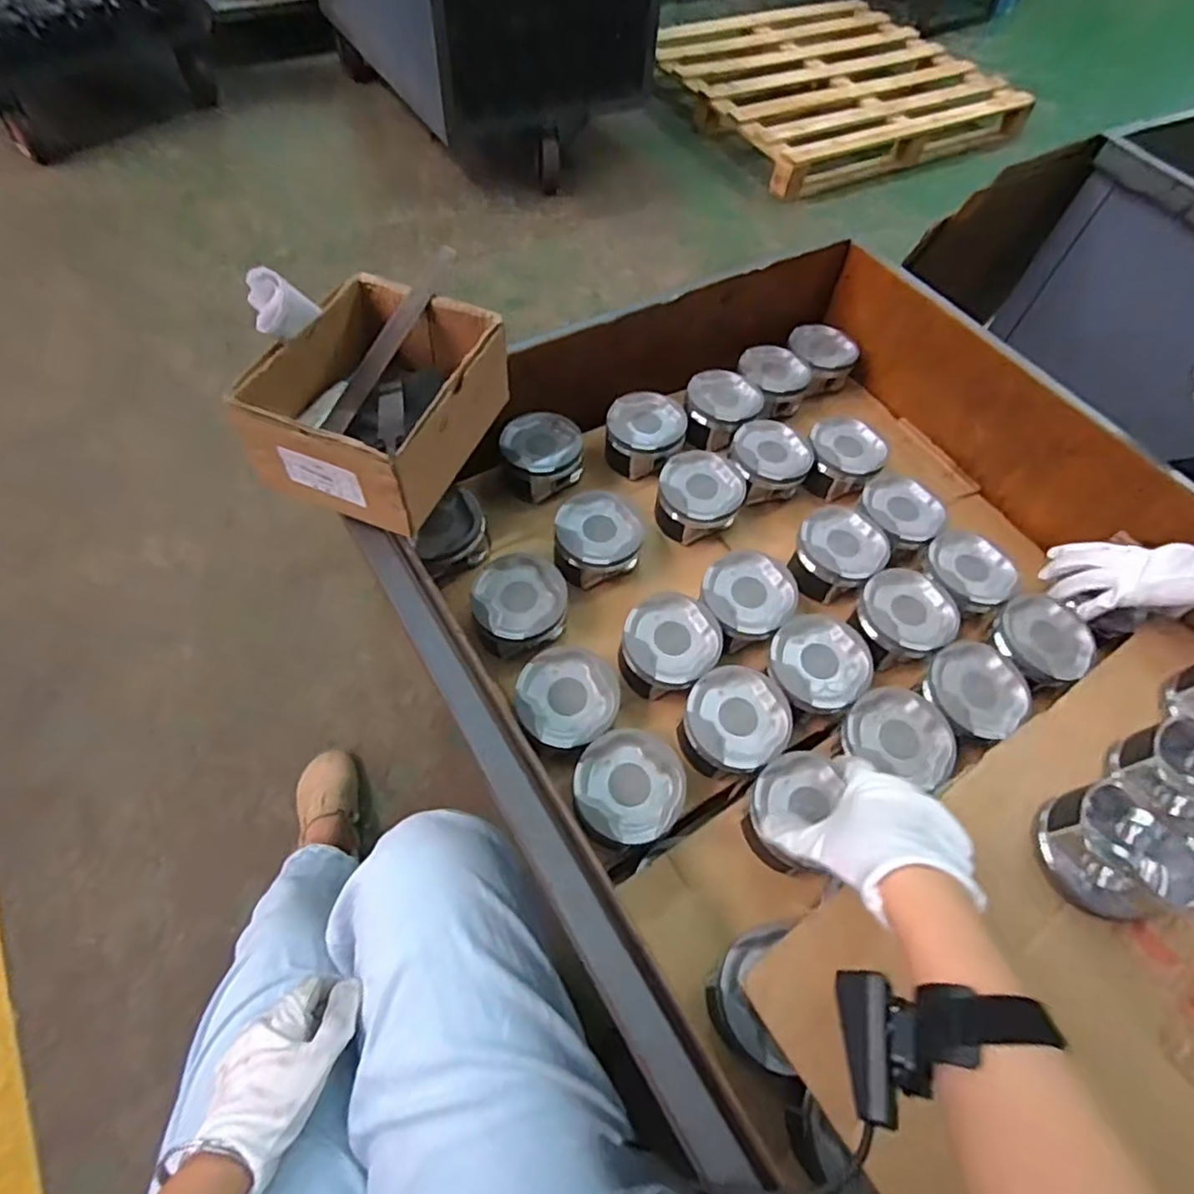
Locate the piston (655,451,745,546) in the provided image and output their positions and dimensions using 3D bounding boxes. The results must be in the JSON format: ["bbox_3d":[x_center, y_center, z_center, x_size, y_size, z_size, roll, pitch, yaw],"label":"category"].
[{"bbox_3d":[0.113,-0.110,0.720,0.090,0.055,0.089,2,59,-3],"label":"piston"}]

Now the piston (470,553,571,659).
[{"bbox_3d":[-0.079,0.011,0.642,0.092,0.061,0.089,39,64,17],"label":"piston"}]

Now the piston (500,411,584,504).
[{"bbox_3d":[-0.064,-0.164,0.745,0.091,0.049,0.092,-9,61,-10],"label":"piston"}]

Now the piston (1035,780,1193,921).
[{"bbox_3d":[0.394,0.193,0.495,0.087,0.063,0.090,2,59,-3],"label":"piston"}]

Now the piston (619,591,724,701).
[{"bbox_3d":[0.069,0.049,0.623,0.089,0.060,0.089,2,59,-3],"label":"piston"}]

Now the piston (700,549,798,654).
[{"bbox_3d":[0.148,0.004,0.649,0.087,0.052,0.089,-38,69,-23],"label":"piston"}]

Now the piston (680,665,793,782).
[{"bbox_3d":[0.123,0.119,0.591,0.089,0.054,0.098,21,60,8],"label":"piston"}]

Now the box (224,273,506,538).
[{"bbox_3d":[-0.179,-0.169,0.543,0.146,0.083,0.197,19,60,7],"label":"box"}]

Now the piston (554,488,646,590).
[{"bbox_3d":[0.002,-0.061,0.683,0.089,0.061,0.087,2,59,-3],"label":"piston"}]

